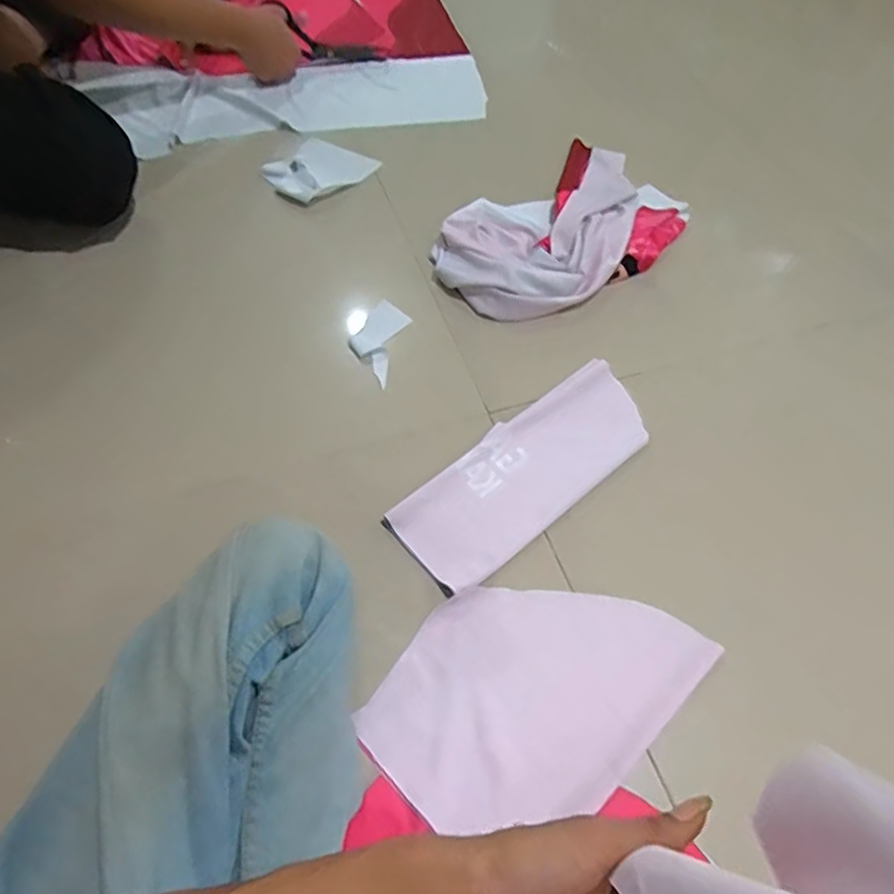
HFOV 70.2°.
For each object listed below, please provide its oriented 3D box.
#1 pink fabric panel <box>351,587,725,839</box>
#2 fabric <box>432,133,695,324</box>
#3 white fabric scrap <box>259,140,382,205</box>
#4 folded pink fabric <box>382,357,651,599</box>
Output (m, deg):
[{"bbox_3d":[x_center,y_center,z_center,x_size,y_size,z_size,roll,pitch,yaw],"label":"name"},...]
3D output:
[{"bbox_3d":[0.073,0.199,0.531,0.259,0.018,0.185,-38,66,-23],"label":"pink fabric panel"},{"bbox_3d":[0.158,-0.284,0.827,0.209,0.047,0.367,39,63,20],"label":"fabric"},{"bbox_3d":[-0.182,-0.377,0.858,0.101,0.029,0.136,40,64,19],"label":"white fabric scrap"},{"bbox_3d":[0.082,0.024,0.637,0.293,0.020,0.107,-35,65,-22],"label":"folded pink fabric"}]

